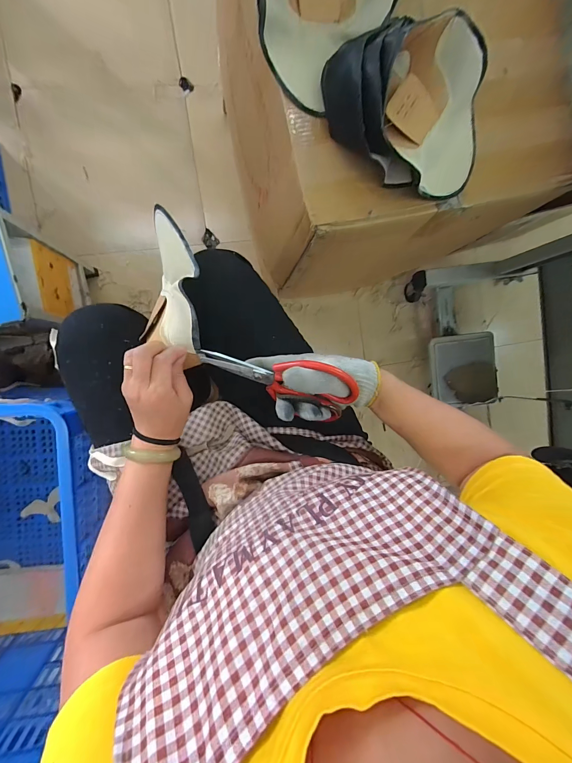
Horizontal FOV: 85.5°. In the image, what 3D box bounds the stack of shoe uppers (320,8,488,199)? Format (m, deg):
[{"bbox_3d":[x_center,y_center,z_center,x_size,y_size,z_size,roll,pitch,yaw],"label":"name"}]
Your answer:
[{"bbox_3d":[0.177,-0.381,0.432,0.253,0.090,0.170,19,91,-10],"label":"stack of shoe uppers"}]

